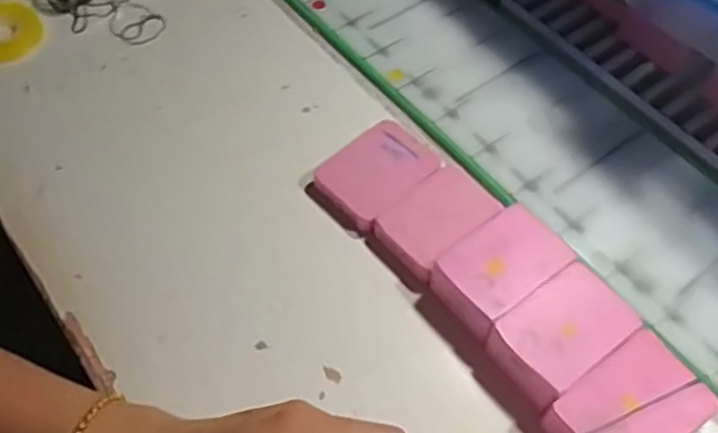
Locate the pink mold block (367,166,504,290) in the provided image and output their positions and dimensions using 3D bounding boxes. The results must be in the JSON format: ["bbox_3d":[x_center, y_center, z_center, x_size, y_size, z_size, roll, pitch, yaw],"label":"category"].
[{"bbox_3d":[0.047,0.002,0.429,0.070,0.022,0.050,-38,65,-20],"label":"pink mold block"}]

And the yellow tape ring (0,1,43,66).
[{"bbox_3d":[-0.274,-0.138,0.529,0.061,0.013,0.055,-33,64,-18],"label":"yellow tape ring"}]

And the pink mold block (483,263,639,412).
[{"bbox_3d":[0.108,0.067,0.378,0.072,0.030,0.048,-33,64,-18],"label":"pink mold block"}]

